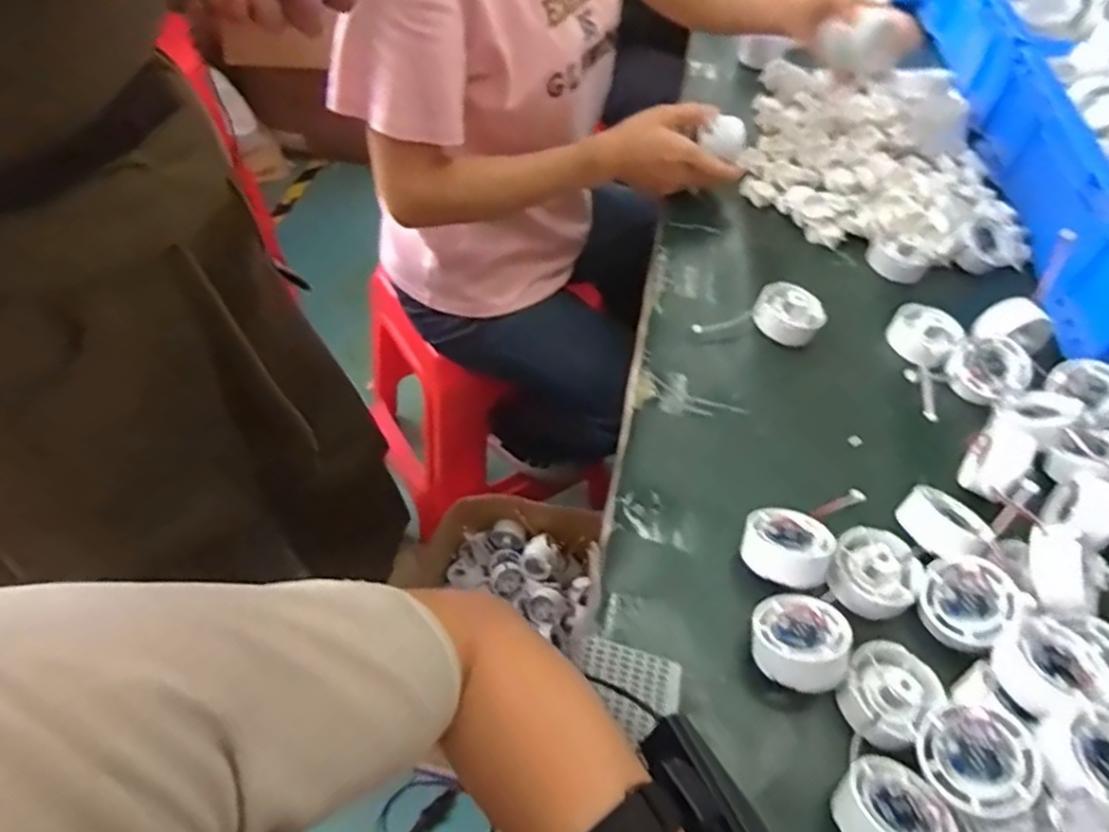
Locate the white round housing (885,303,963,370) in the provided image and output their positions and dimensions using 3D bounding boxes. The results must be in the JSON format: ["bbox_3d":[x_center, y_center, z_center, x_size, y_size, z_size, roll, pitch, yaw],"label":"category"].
[{"bbox_3d":[0.327,-0.073,0.620,0.055,0.025,0.055,32,56,20],"label":"white round housing"}]

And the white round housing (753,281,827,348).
[{"bbox_3d":[0.210,-0.091,0.630,0.059,0.028,0.059,2,51,-3],"label":"white round housing"}]

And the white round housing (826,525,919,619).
[{"bbox_3d":[0.214,0.100,0.463,0.053,0.030,0.063,32,56,20],"label":"white round housing"}]

